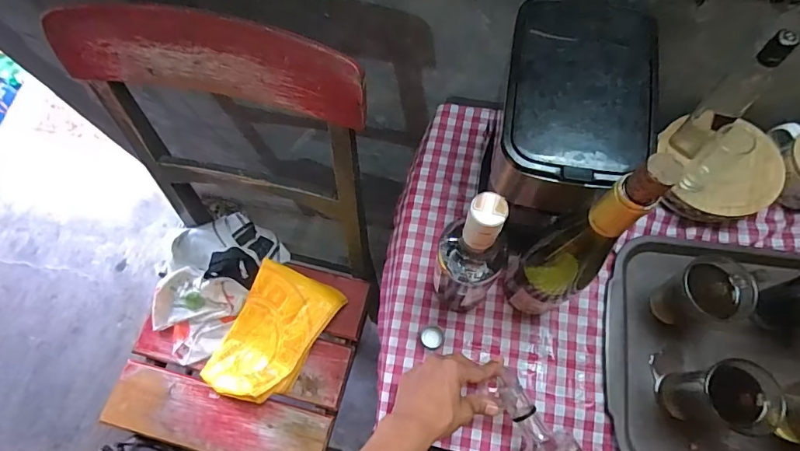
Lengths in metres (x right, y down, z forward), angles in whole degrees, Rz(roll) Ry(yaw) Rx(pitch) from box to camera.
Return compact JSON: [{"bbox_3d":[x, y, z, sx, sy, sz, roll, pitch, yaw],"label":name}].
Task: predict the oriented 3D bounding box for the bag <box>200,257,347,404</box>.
[{"bbox_3d":[-0.233,0.200,0.821,0.164,0.053,0.240,26,73,11],"label":"bag"}]

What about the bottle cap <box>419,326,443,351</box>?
[{"bbox_3d":[0.041,0.146,0.584,0.029,0.011,0.030,8,71,5],"label":"bottle cap"}]

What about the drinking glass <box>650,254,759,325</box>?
[{"bbox_3d":[0.357,0.081,0.533,0.074,0.102,0.072,-1,70,2],"label":"drinking glass"}]

